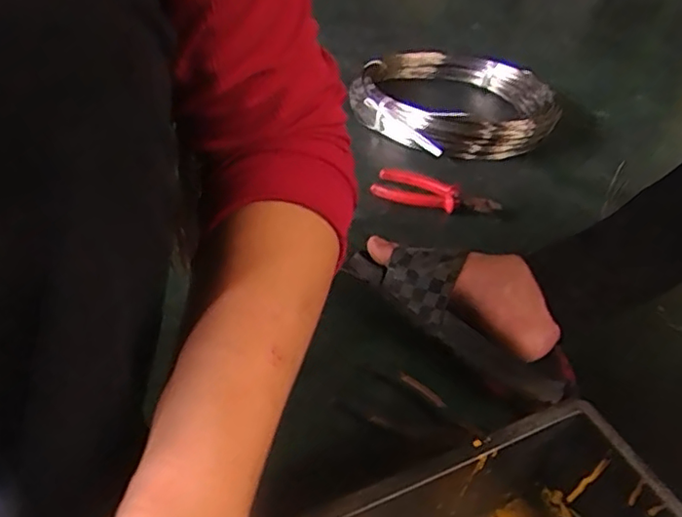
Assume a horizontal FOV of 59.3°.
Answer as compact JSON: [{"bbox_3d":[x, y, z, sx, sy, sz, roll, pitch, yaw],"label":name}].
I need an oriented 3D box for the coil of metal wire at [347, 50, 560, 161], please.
[{"bbox_3d":[0.215,-0.298,1.137,0.322,0.088,0.347,5,38,-4],"label":"coil of metal wire"}]

